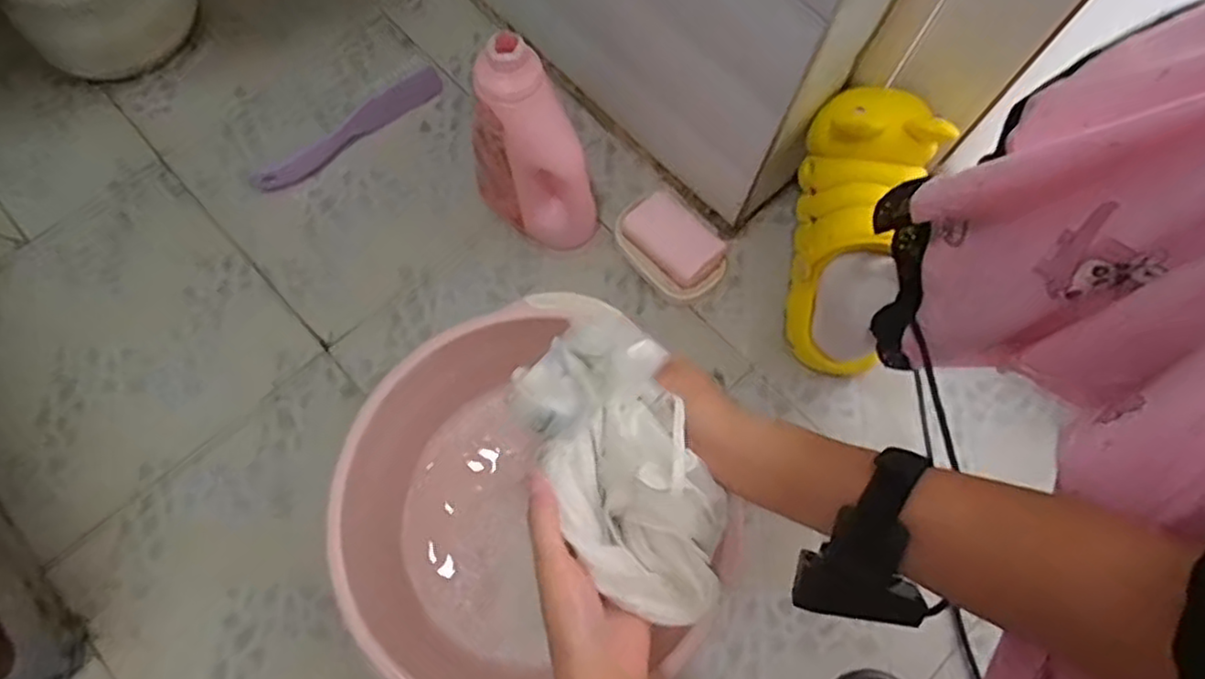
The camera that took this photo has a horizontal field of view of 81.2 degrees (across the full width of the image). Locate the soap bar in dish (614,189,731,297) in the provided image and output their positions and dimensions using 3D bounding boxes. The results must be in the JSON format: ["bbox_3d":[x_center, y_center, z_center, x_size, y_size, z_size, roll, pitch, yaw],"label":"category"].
[{"bbox_3d":[0.069,-0.096,0.719,0.070,0.044,0.111,-38,76,-15],"label":"soap bar in dish"}]

